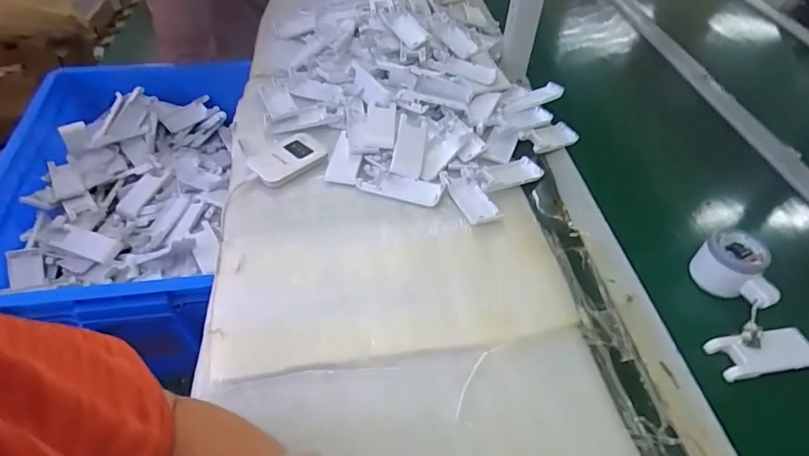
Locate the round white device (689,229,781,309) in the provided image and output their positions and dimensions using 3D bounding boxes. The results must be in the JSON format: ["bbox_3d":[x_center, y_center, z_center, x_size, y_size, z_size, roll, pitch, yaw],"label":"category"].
[{"bbox_3d":[0.354,0.045,0.517,0.052,0.049,0.080,-26,52,-26],"label":"round white device"}]

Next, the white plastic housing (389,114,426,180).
[{"bbox_3d":[0.007,-0.107,0.630,0.038,0.012,0.100,6,45,3],"label":"white plastic housing"}]

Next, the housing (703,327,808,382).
[{"bbox_3d":[0.341,0.118,0.465,0.097,0.013,0.040,-5,46,-8],"label":"housing"}]

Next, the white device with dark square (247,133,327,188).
[{"bbox_3d":[-0.148,-0.087,0.616,0.062,0.016,0.093,33,52,26],"label":"white device with dark square"}]

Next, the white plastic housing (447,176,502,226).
[{"bbox_3d":[0.081,-0.037,0.579,0.041,0.015,0.085,-14,48,-17],"label":"white plastic housing"}]

